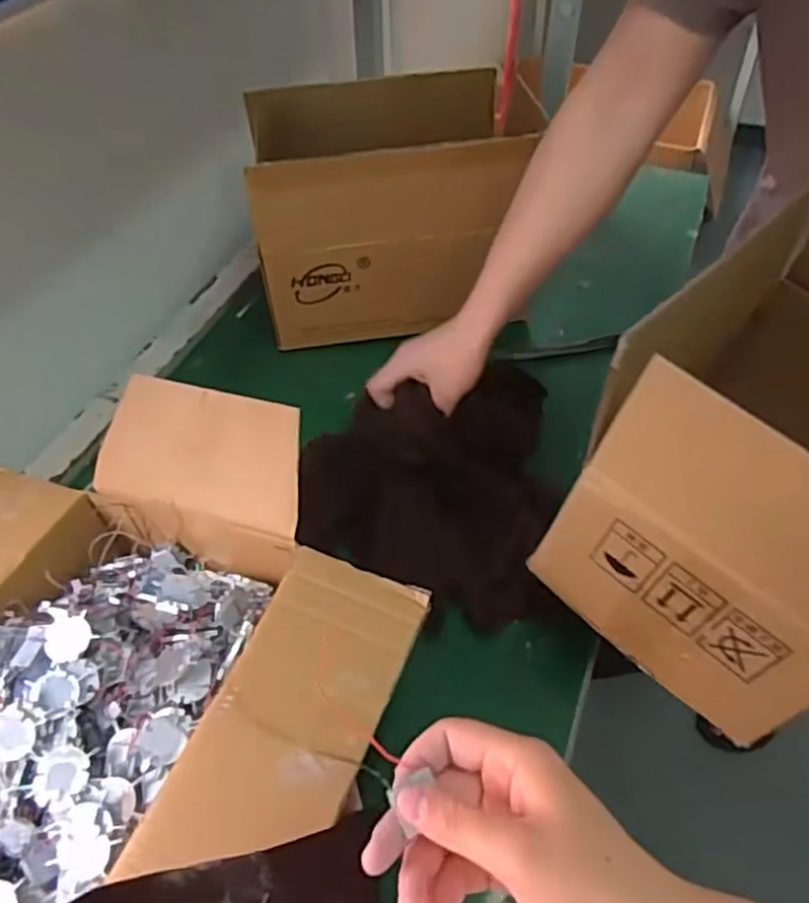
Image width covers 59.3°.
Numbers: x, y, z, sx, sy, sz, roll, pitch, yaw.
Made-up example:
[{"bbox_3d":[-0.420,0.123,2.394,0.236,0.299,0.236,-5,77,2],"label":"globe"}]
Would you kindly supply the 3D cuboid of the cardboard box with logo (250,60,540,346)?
[{"bbox_3d":[-0.028,-0.321,0.952,0.338,0.236,0.247,-11,49,-8],"label":"cardboard box with logo"}]

